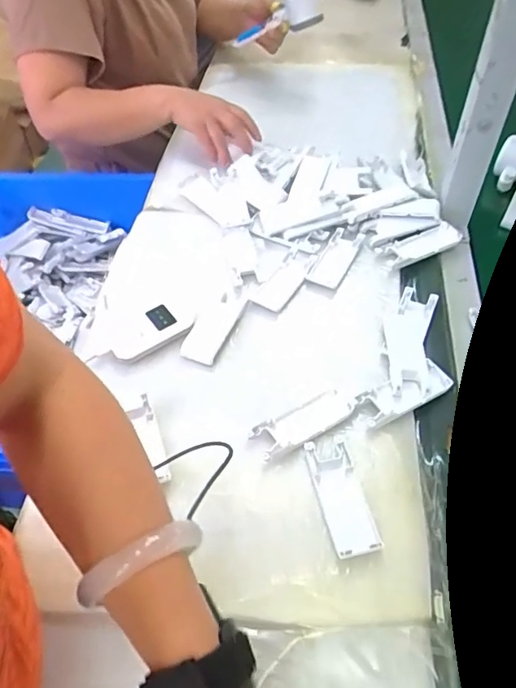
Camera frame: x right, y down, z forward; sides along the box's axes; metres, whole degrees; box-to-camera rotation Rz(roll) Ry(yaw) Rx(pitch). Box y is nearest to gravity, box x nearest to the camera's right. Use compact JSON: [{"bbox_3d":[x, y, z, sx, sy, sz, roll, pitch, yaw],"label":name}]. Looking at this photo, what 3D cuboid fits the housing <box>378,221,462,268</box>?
[{"bbox_3d":[0.213,-0.131,0.671,0.112,0.011,0.039,-21,54,-16],"label":"housing"}]

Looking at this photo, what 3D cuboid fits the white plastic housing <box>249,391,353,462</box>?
[{"bbox_3d":[0.046,0.076,0.504,0.104,0.012,0.036,-23,55,-17],"label":"white plastic housing"}]

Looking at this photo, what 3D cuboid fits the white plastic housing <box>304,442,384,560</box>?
[{"bbox_3d":[0.074,0.135,0.456,0.040,0.014,0.105,-10,52,-8],"label":"white plastic housing"}]

